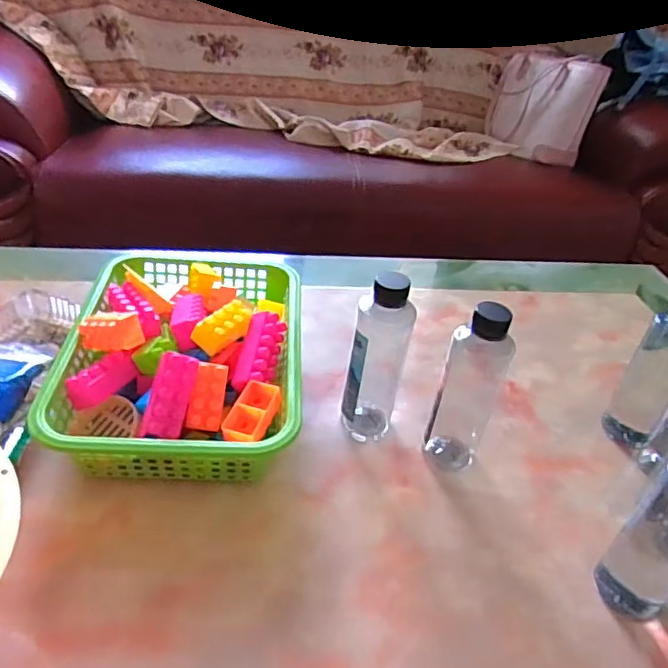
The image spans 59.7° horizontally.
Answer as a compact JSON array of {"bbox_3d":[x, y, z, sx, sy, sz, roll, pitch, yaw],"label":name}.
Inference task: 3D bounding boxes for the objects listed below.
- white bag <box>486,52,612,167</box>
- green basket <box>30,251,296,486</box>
[{"bbox_3d":[0.529,-0.601,1.516,0.072,0.259,0.287,6,28,-38],"label":"white bag"},{"bbox_3d":[-0.146,0.020,0.593,0.214,0.097,0.281,2,38,-6],"label":"green basket"}]

